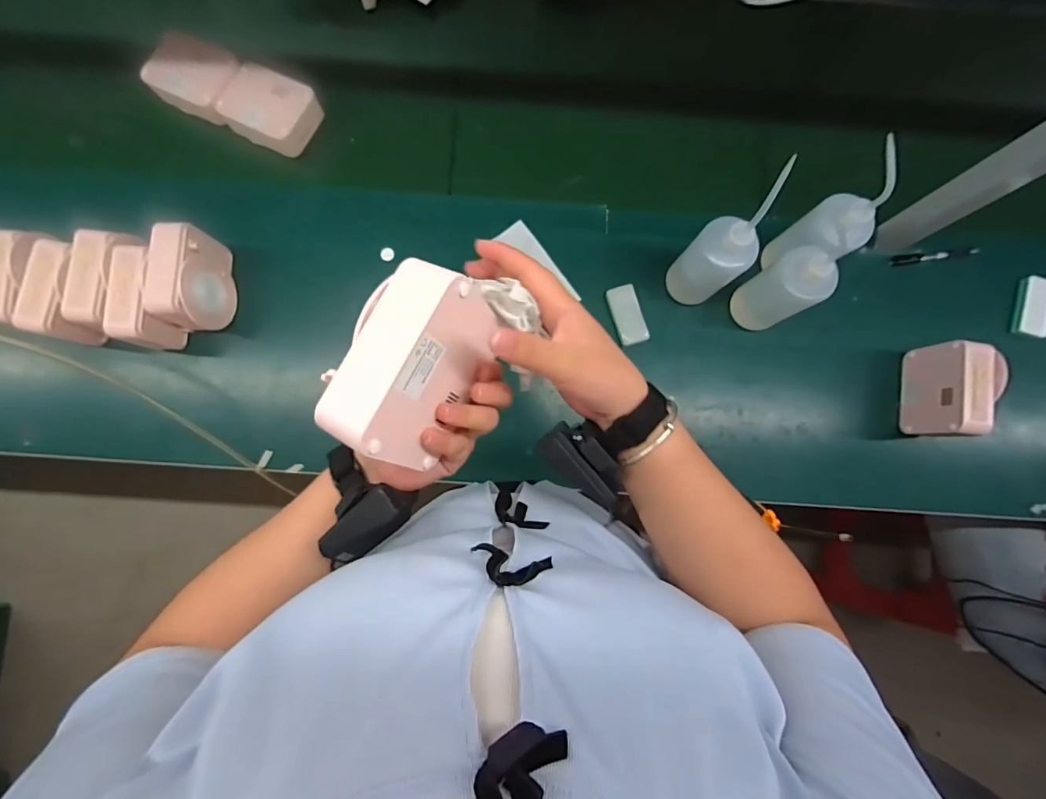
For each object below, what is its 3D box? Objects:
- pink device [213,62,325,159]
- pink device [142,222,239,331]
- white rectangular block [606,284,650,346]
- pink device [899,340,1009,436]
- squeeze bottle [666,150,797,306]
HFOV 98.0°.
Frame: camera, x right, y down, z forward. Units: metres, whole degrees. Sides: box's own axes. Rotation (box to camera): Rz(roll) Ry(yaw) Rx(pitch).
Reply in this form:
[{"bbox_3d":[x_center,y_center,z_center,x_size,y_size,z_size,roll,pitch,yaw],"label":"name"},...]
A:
[{"bbox_3d":[-0.391,-0.450,0.710,0.126,0.051,0.105,29,84,2],"label":"pink device"},{"bbox_3d":[-0.467,-0.169,0.643,0.066,0.085,0.130,1,84,-1],"label":"pink device"},{"bbox_3d":[0.159,-0.128,0.693,0.042,0.022,0.091,-17,85,-3],"label":"white rectangular block"},{"bbox_3d":[0.615,-0.009,0.660,0.054,0.127,0.130,11,84,0],"label":"pink device"},{"bbox_3d":[0.258,-0.189,0.593,0.070,0.215,0.074,-35,86,-4],"label":"squeeze bottle"}]

